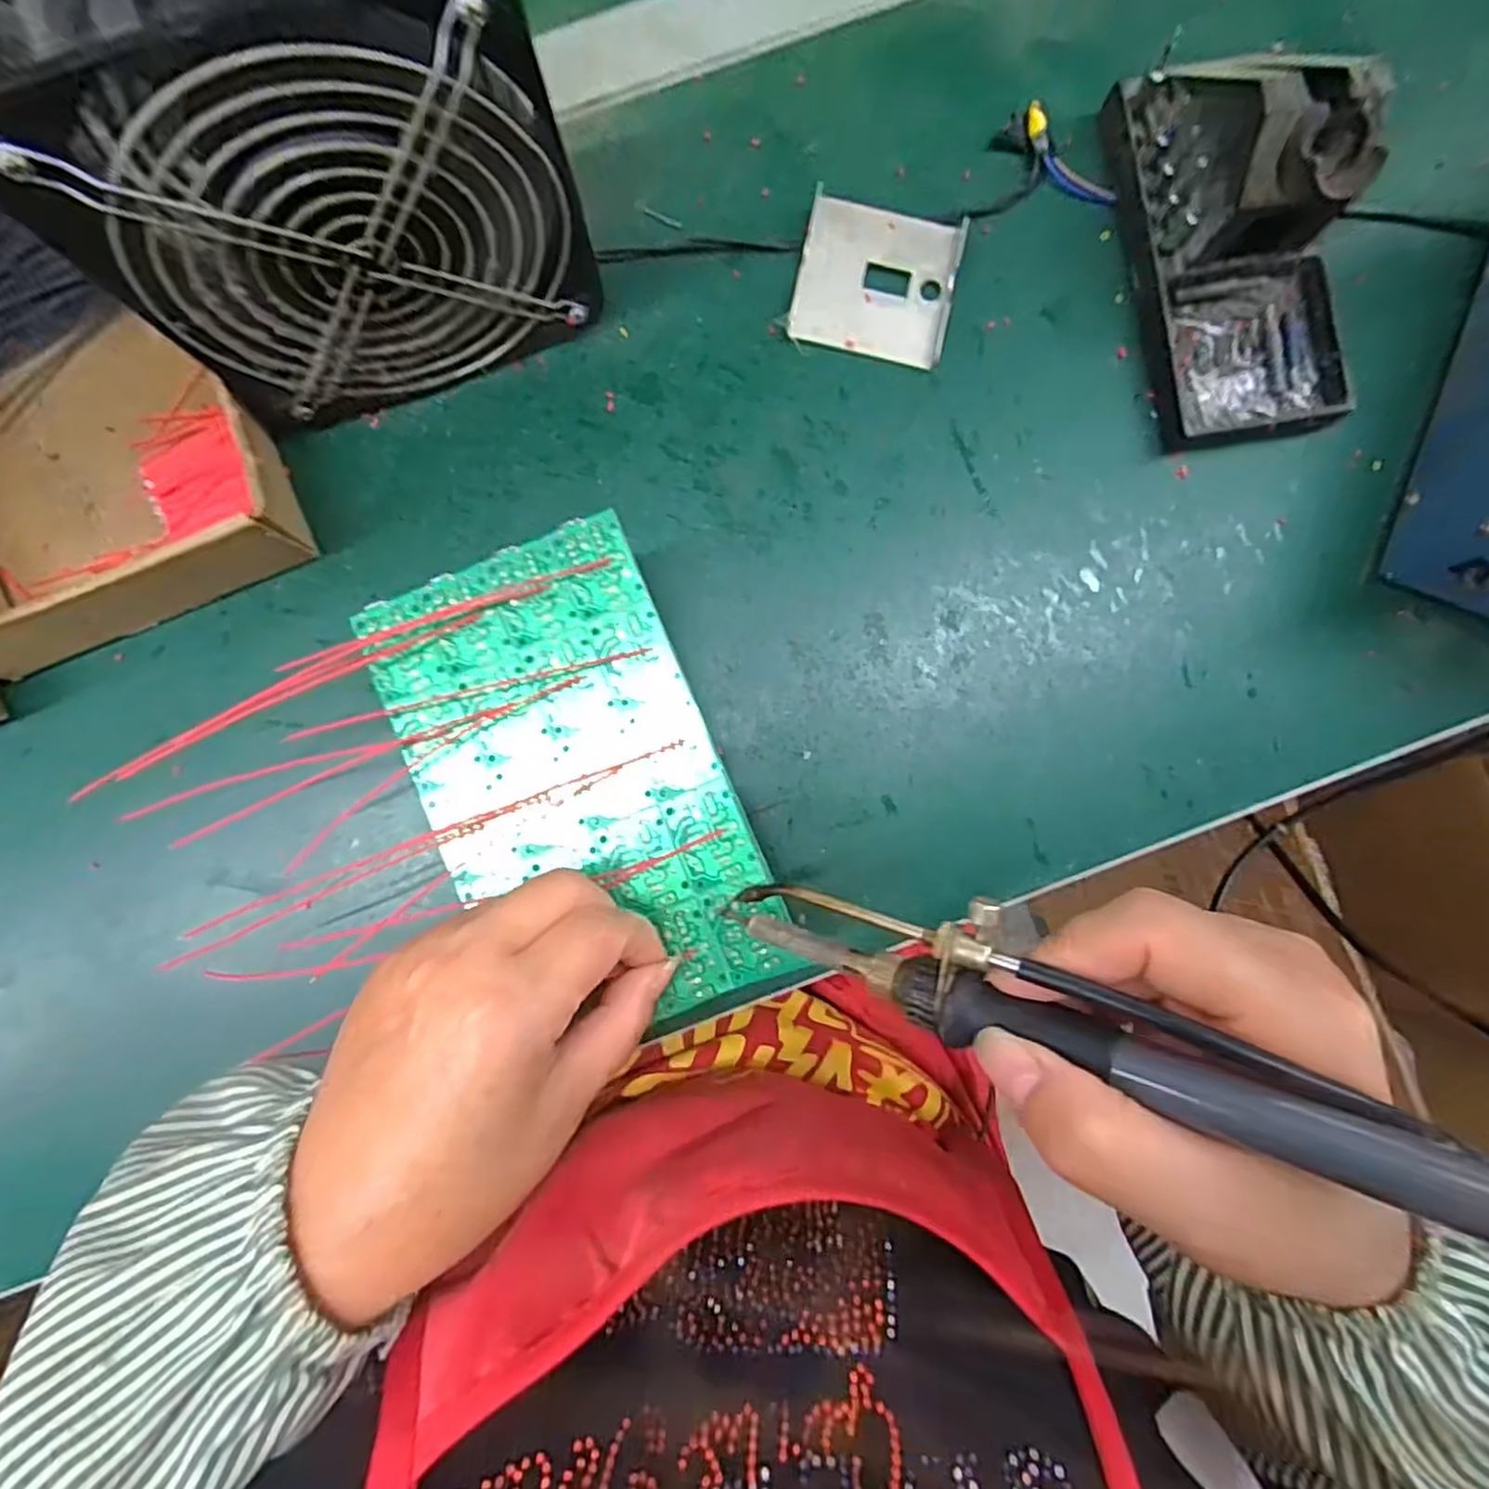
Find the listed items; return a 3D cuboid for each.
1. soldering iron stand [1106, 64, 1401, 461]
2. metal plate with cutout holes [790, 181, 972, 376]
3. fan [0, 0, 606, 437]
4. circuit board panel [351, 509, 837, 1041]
[{"bbox_3d":[0.214,-0.217,0.295,0.079,0.069,0.161,-9,88,-1],"label":"soldering iron stand"},{"bbox_3d":[0.060,-0.209,0.326,0.070,0.011,0.064,11,87,0],"label":"metal plate with cutout holes"},{"bbox_3d":[-0.138,-0.194,0.252,0.150,0.152,0.063,-20,88,-1],"label":"fan"},{"bbox_3d":[-0.059,0.018,0.260,0.102,0.004,0.181,-24,88,-2],"label":"circuit board panel"}]

